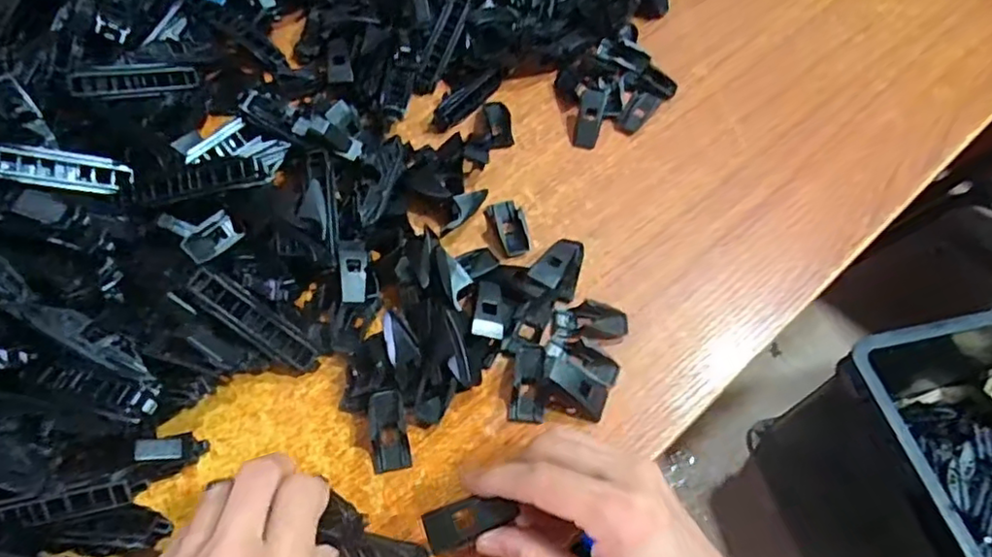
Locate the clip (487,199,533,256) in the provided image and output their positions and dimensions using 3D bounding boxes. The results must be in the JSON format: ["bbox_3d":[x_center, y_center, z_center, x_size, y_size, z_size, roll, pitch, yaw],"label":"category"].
[{"bbox_3d":[0.009,-0.035,0.384,0.017,0.013,0.039,-17,61,-13],"label":"clip"}]

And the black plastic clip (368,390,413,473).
[{"bbox_3d":[-0.055,0.078,0.314,0.019,0.007,0.040,-8,73,-8],"label":"black plastic clip"}]

